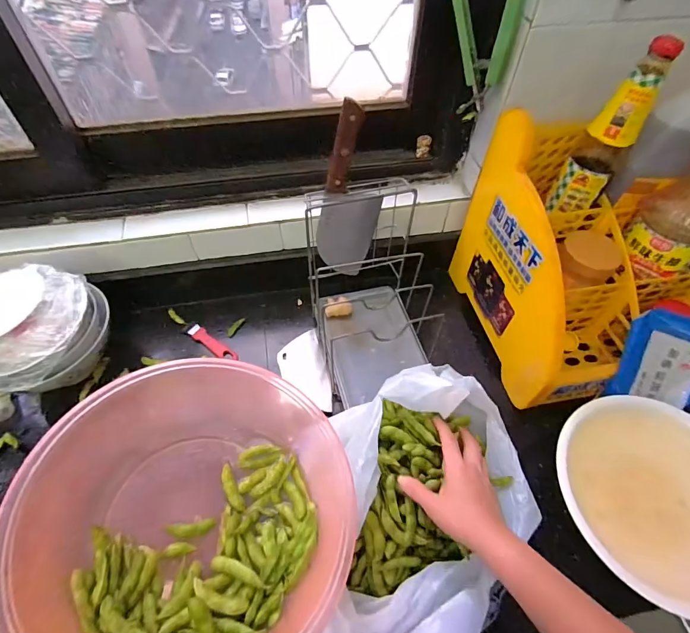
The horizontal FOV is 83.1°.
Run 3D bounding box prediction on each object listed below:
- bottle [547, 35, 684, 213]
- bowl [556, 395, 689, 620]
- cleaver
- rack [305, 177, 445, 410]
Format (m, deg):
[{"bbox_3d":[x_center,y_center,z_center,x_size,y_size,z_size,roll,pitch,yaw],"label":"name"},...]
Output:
[{"bbox_3d":[0.359,-0.243,0.527,0.062,0.216,0.057,31,59,20],"label":"bottle"},{"bbox_3d":[0.404,0.241,0.515,0.251,0.083,0.241,1,54,-1],"label":"bowl"},{"bbox_3d":[0.018,-0.171,0.586,0.107,0.267,0.028,-10,50,-24],"label":"cleaver"},{"bbox_3d":[0.043,-0.035,0.607,0.165,0.227,0.245,-15,56,-12],"label":"rack"}]

